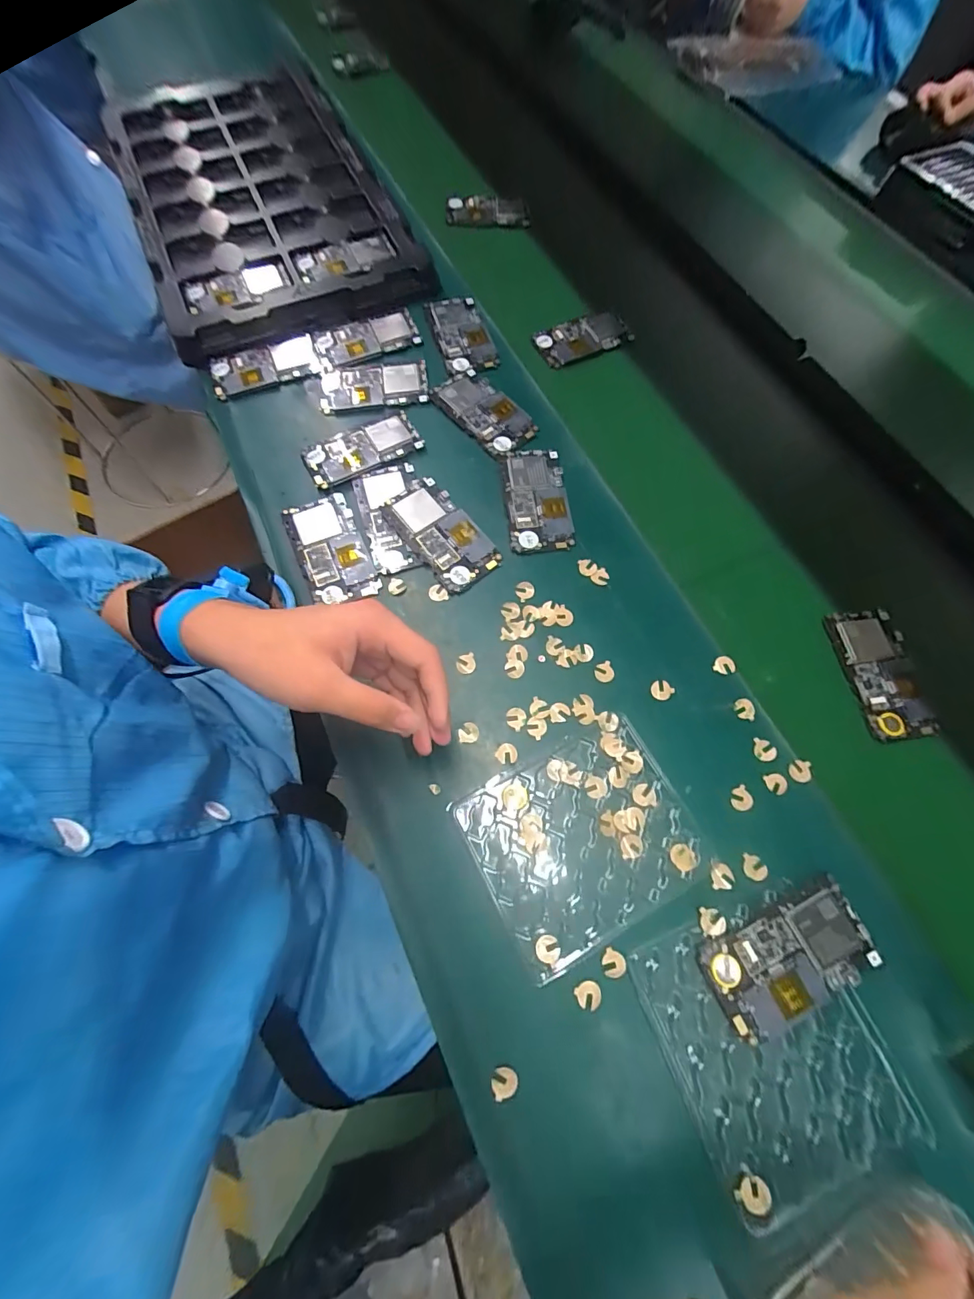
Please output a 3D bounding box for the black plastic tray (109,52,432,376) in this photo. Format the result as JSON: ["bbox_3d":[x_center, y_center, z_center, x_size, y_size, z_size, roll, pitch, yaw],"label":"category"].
[{"bbox_3d":[-0.332,-0.668,0.671,0.329,0.026,0.636,-22,72,-10],"label":"black plastic tray"}]

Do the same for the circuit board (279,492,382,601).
[{"bbox_3d":[-0.158,-0.100,0.475,0.067,0.008,0.120,-22,72,-10],"label":"circuit board"}]

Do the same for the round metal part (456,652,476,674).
[{"bbox_3d":[-0.019,0.013,0.437,0.018,0.004,0.018,1,69,-2],"label":"round metal part"}]

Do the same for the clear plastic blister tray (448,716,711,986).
[{"bbox_3d":[0.078,0.150,0.381,0.169,0.006,0.141,-26,72,-12],"label":"clear plastic blister tray"}]

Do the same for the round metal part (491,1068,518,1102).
[{"bbox_3d":[0.012,0.299,0.325,0.018,0.004,0.016,-29,73,-12],"label":"round metal part"}]

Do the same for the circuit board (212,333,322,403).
[{"bbox_3d":[-0.266,-0.339,0.567,0.124,0.017,0.055,-22,72,-10],"label":"circuit board"}]

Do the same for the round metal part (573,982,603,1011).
[{"bbox_3d":[0.075,0.252,0.344,0.018,0.004,0.018,1,69,-2],"label":"round metal part"}]

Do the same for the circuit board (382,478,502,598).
[{"bbox_3d":[-0.045,-0.117,0.478,0.065,0.010,0.122,-36,75,-14],"label":"circuit board"}]

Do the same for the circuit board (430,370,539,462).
[{"bbox_3d":[-0.003,-0.272,0.542,0.067,0.010,0.128,-35,74,-14],"label":"circuit board"}]

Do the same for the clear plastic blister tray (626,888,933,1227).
[{"bbox_3d":[0.201,0.277,0.332,0.143,0.011,0.168,-20,71,-9],"label":"clear plastic blister tray"}]

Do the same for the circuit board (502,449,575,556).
[{"bbox_3d":[0.052,-0.159,0.495,0.064,0.006,0.126,-4,69,-4],"label":"circuit board"}]

